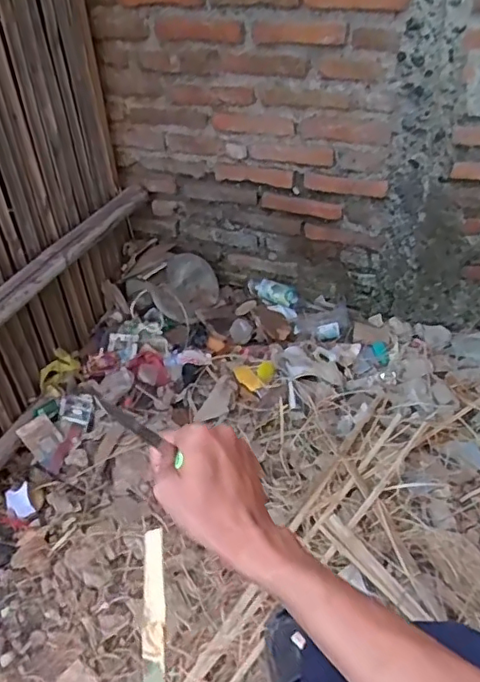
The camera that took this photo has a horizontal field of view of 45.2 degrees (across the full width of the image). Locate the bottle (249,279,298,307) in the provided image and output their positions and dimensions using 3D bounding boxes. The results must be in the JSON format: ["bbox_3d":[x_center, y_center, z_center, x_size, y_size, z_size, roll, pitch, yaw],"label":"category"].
[{"bbox_3d":[0.094,-0.138,1.608,0.146,0.044,0.061,16,43,-8],"label":"bottle"}]

